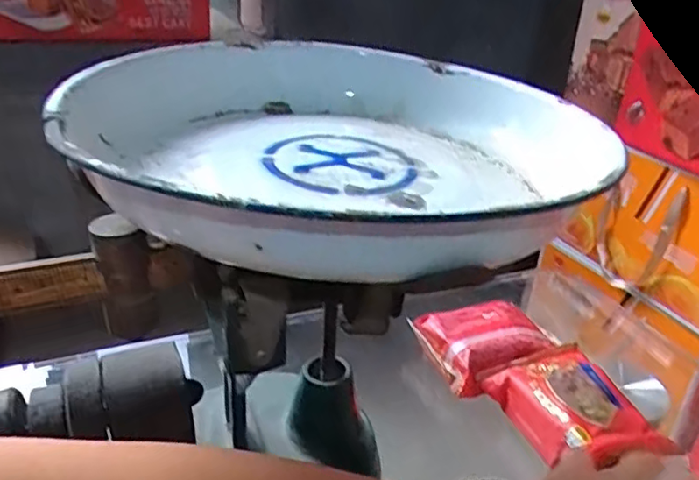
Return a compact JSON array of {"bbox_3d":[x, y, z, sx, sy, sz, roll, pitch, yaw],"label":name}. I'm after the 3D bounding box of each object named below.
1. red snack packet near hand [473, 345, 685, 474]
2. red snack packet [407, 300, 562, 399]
[{"bbox_3d":[0.165,0.125,0.457,0.086,0.028,0.114,-6,28,-19],"label":"red snack packet near hand"},{"bbox_3d":[0.123,0.090,0.530,0.110,0.034,0.080,-7,29,-21],"label":"red snack packet"}]

